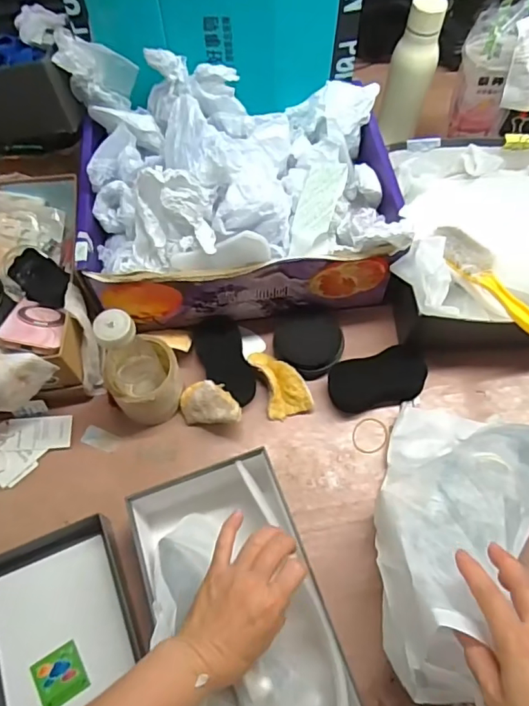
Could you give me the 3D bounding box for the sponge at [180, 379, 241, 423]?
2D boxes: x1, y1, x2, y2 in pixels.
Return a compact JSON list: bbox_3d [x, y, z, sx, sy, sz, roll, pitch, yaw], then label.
[{"bbox_3d":[-0.066,0.067,0.651,0.079,0.057,0.046,7,63,5],"label":"sponge"}]

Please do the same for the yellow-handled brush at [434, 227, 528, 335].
[{"bbox_3d":[0.285,-0.088,0.628,0.042,0.044,0.215,-28,66,-13],"label":"yellow-handled brush"}]

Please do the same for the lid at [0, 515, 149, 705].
[{"bbox_3d":[-0.211,0.340,0.521,0.182,0.041,0.306,-19,64,-9],"label":"lid"}]

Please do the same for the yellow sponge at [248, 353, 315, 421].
[{"bbox_3d":[0.021,0.036,0.673,0.058,0.031,0.092,-18,64,-8],"label":"yellow sponge"}]

